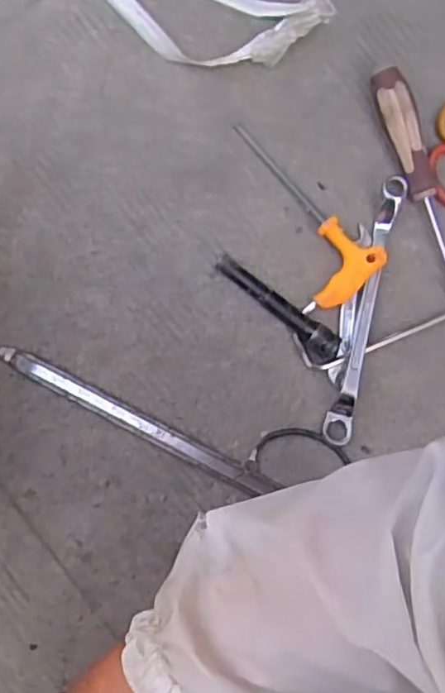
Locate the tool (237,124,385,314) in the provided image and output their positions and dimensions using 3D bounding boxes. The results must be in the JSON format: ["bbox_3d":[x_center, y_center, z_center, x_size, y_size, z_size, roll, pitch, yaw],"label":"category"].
[{"bbox_3d":[0.054,-0.107,0.527,0.074,0.022,0.167,-43,89,-4],"label":"tool"}]

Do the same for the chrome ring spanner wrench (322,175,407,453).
[{"bbox_3d":[0.120,-0.030,0.527,0.020,0.023,0.228,13,86,-2],"label":"chrome ring spanner wrench"}]

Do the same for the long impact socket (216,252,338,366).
[{"bbox_3d":[0.045,-0.031,0.524,0.124,0.021,0.027,38,86,0],"label":"long impact socket"}]

